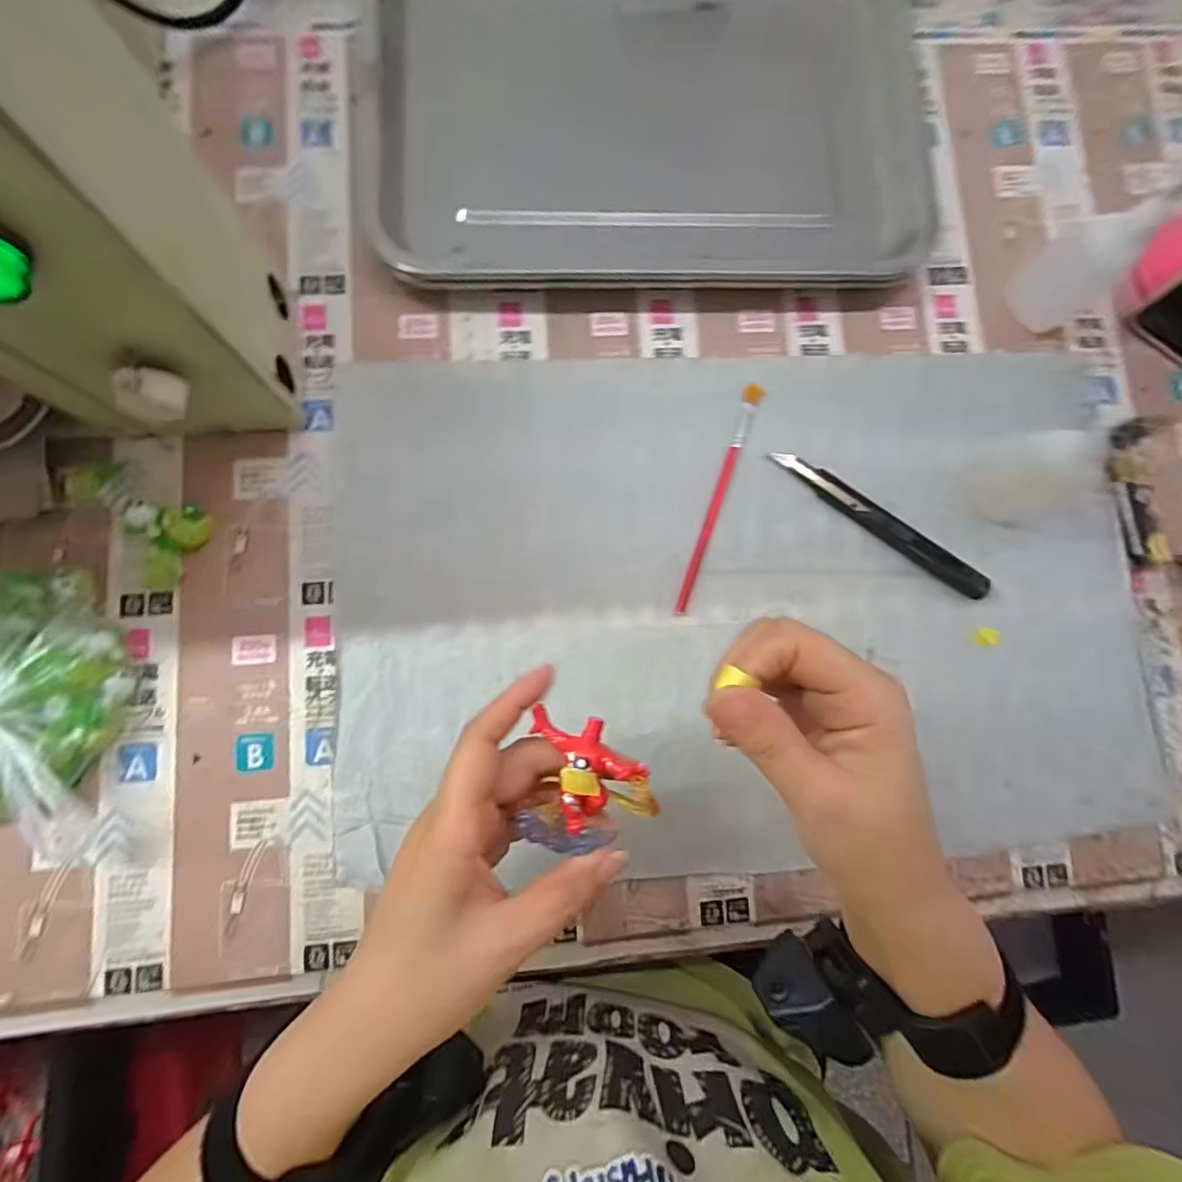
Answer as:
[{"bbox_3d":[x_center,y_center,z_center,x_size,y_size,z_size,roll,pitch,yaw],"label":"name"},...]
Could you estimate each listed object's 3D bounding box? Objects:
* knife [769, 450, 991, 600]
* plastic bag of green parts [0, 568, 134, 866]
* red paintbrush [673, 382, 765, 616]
[{"bbox_3d":[0.177,-0.043,0.326,0.147,0.009,0.017,37,83,1],"label":"knife"},{"bbox_3d":[-0.310,0.058,0.264,0.126,0.043,0.135,2,83,-3],"label":"plastic bag of green parts"},{"bbox_3d":[0.078,-0.059,0.324,0.011,0.004,0.152,22,83,-1],"label":"red paintbrush"}]

